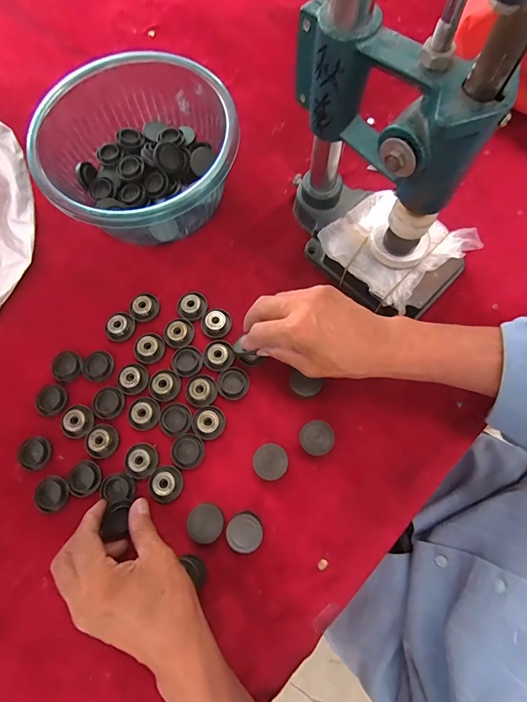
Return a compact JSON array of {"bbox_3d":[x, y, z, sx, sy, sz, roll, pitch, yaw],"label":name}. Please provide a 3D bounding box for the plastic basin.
[{"bbox_3d":[-0.135,-0.211,0.418,0.190,0.094,0.204,0,73,2],"label":"plastic basin"}]

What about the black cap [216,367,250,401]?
[{"bbox_3d":[-0.032,0.033,0.384,0.033,0.004,0.033,0,73,2],"label":"black cap"}]

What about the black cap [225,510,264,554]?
[{"bbox_3d":[-0.018,0.168,0.341,0.033,0.011,0.033,-1,62,2],"label":"black cap"}]

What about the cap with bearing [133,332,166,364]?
[{"bbox_3d":[-0.123,-0.004,0.398,0.032,0.009,0.032,0,73,2],"label":"cap with bearing"}]

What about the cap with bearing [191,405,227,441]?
[{"bbox_3d":[-0.055,0.071,0.372,0.032,0.007,0.034,0,73,2],"label":"cap with bearing"}]

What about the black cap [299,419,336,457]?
[{"bbox_3d":[0.052,0.085,0.362,0.032,0.018,0.032,0,73,2],"label":"black cap"}]

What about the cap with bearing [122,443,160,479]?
[{"bbox_3d":[-0.121,0.108,0.367,0.032,0.008,0.032,0,73,2],"label":"cap with bearing"}]

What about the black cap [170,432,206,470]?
[{"bbox_3d":[-0.075,0.100,0.368,0.032,0.004,0.033,0,73,2],"label":"black cap"}]

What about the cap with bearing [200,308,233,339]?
[{"bbox_3d":[-0.052,-0.032,0.401,0.034,0.011,0.031,0,73,2],"label":"cap with bearing"}]

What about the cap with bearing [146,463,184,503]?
[{"bbox_3d":[-0.095,0.128,0.358,0.032,0.008,0.033,0,73,2],"label":"cap with bearing"}]

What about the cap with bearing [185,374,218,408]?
[{"bbox_3d":[-0.064,0.040,0.380,0.031,0.006,0.033,0,73,2],"label":"cap with bearing"}]

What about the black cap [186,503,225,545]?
[{"bbox_3d":[-0.053,0.159,0.342,0.032,0.017,0.032,0,73,2],"label":"black cap"}]

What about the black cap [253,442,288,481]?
[{"bbox_3d":[0.007,0.107,0.357,0.032,0.017,0.032,0,73,2],"label":"black cap"}]

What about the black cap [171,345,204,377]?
[{"bbox_3d":[-0.081,0.011,0.394,0.033,0.004,0.033,0,73,2],"label":"black cap"}]

